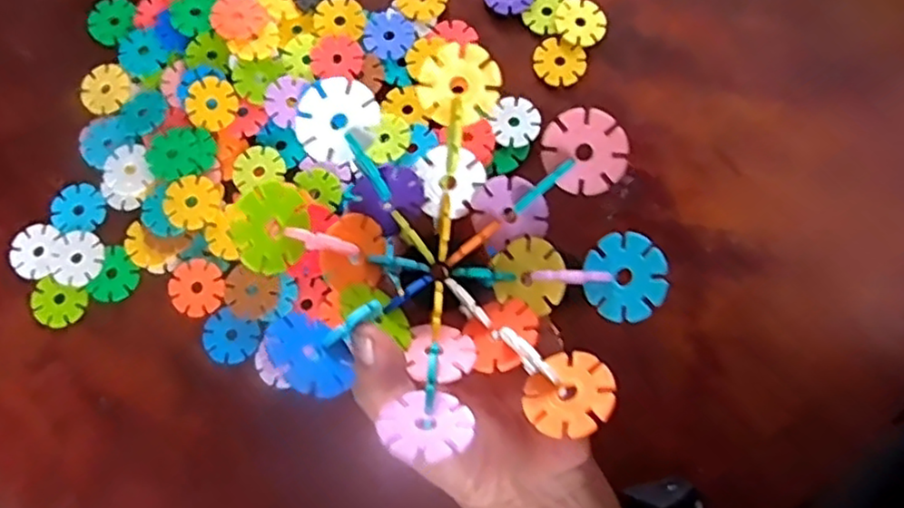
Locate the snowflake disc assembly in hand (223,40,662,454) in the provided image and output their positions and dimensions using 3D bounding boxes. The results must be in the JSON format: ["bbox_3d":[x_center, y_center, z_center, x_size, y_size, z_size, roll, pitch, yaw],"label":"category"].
[{"bbox_3d":[0.004,-0.002,0.254,0.141,0.057,0.137,0,79,0],"label":"snowflake disc assembly in hand"}]

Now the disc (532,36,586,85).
[{"bbox_3d":[0.067,-0.119,0.419,0.031,0.004,0.029,0,78,2],"label":"disc"}]

